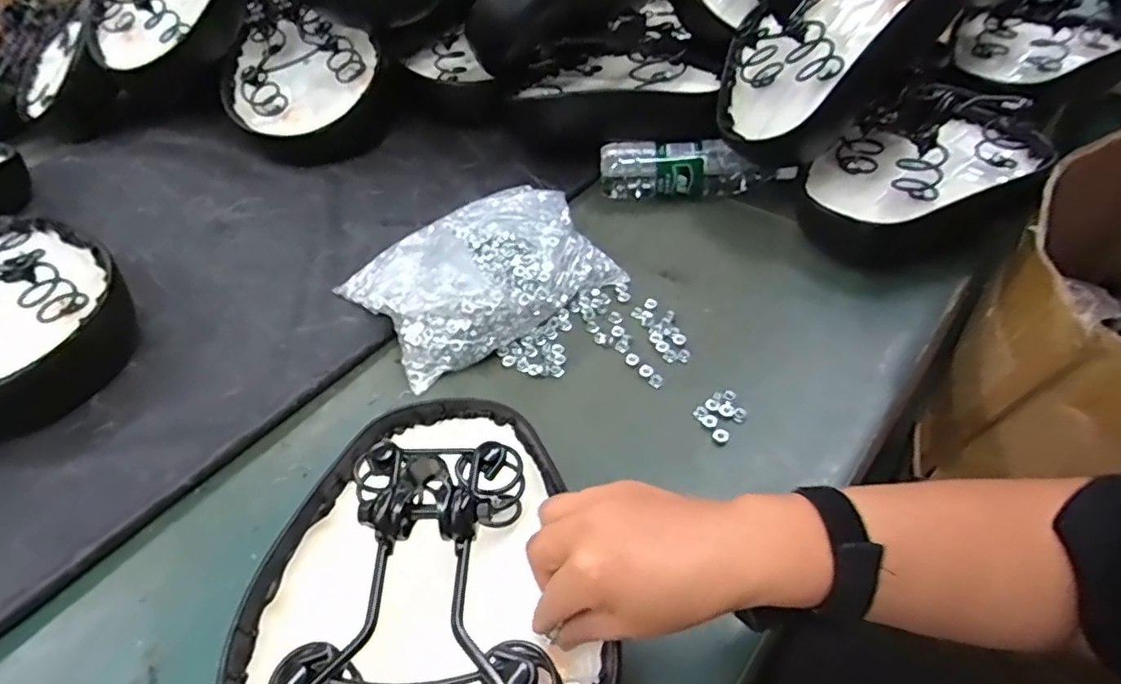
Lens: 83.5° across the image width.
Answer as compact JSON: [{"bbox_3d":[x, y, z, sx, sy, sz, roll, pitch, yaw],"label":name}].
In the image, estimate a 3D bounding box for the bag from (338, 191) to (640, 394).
[{"bbox_3d":[-0.081,-0.078,0.649,0.247,0.056,0.177,-31,52,-22],"label":"bag"}]

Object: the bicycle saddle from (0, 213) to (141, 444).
[{"bbox_3d":[-0.535,-0.028,0.583,0.223,0.123,0.212,27,55,27],"label":"bicycle saddle"}]

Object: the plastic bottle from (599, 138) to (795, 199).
[{"bbox_3d":[0.159,-0.204,0.746,0.222,0.060,0.054,2,47,8],"label":"plastic bottle"}]

